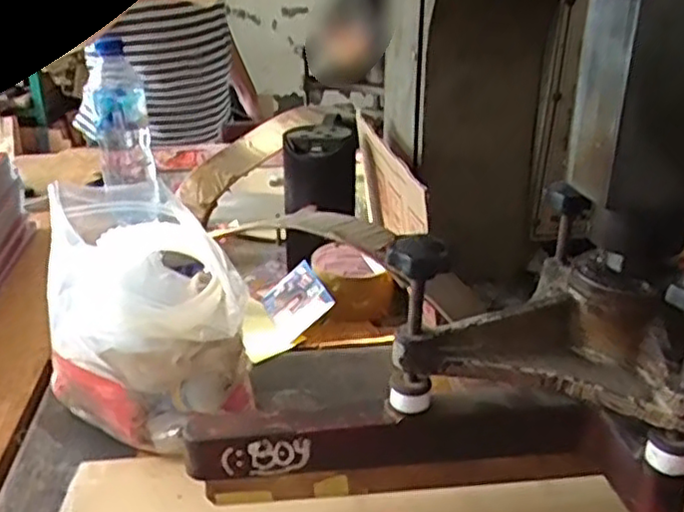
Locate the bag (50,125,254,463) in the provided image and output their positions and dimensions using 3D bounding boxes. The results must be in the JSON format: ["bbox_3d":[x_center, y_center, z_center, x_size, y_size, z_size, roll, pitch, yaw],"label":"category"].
[{"bbox_3d":[-0.137,0.036,0.488,0.131,0.139,0.143,-7,25,-15],"label":"bag"}]

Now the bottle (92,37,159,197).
[{"bbox_3d":[-0.270,-0.168,0.844,0.063,0.196,0.059,-9,-5,-19],"label":"bottle"}]

